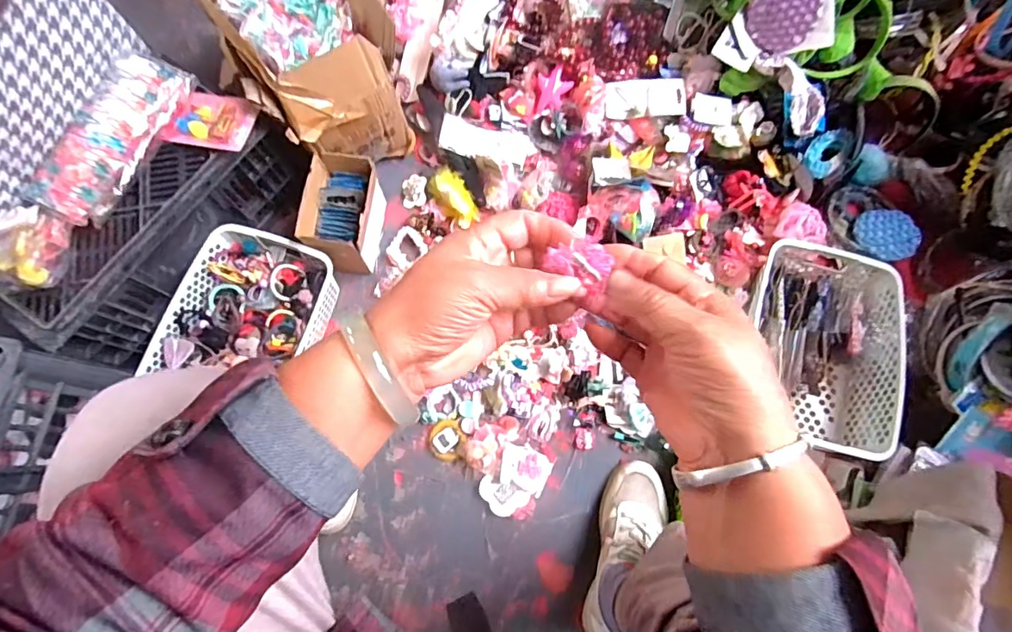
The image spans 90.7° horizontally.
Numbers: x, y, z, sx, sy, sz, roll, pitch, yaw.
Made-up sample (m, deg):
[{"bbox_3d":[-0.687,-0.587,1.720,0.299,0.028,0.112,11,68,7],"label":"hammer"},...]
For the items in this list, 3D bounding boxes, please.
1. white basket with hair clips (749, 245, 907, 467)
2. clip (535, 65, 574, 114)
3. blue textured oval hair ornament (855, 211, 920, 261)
[{"bbox_3d":[0.462,0.035,0.746,0.198,0.098,0.319,12,75,2],"label":"white basket with hair clips"},{"bbox_3d":[0.082,-0.381,0.843,0.064,0.013,0.066,-9,103,-12],"label":"clip"},{"bbox_3d":[0.637,-0.135,0.843,0.092,0.022,0.101,-1,62,8],"label":"blue textured oval hair ornament"}]

